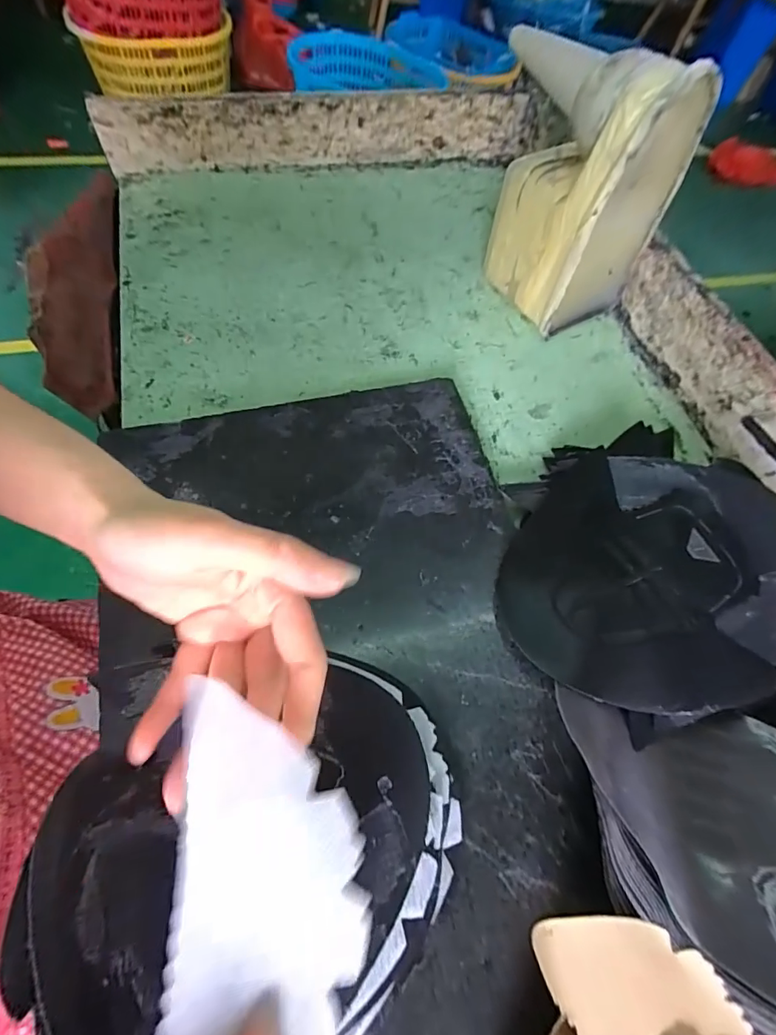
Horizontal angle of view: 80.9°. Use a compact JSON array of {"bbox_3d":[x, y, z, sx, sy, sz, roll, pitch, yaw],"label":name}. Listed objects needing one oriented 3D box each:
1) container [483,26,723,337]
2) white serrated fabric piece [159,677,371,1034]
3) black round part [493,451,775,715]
[{"bbox_3d":[0.174,-0.294,0.427,0.119,0.202,0.120,-34,68,-16],"label":"container"},{"bbox_3d":[-0.046,0.123,0.157,0.075,0.010,0.126,-18,64,16],"label":"white serrated fabric piece"},{"bbox_3d":[0.191,0.036,0.323,0.205,0.032,0.184,15,62,1],"label":"black round part"}]

